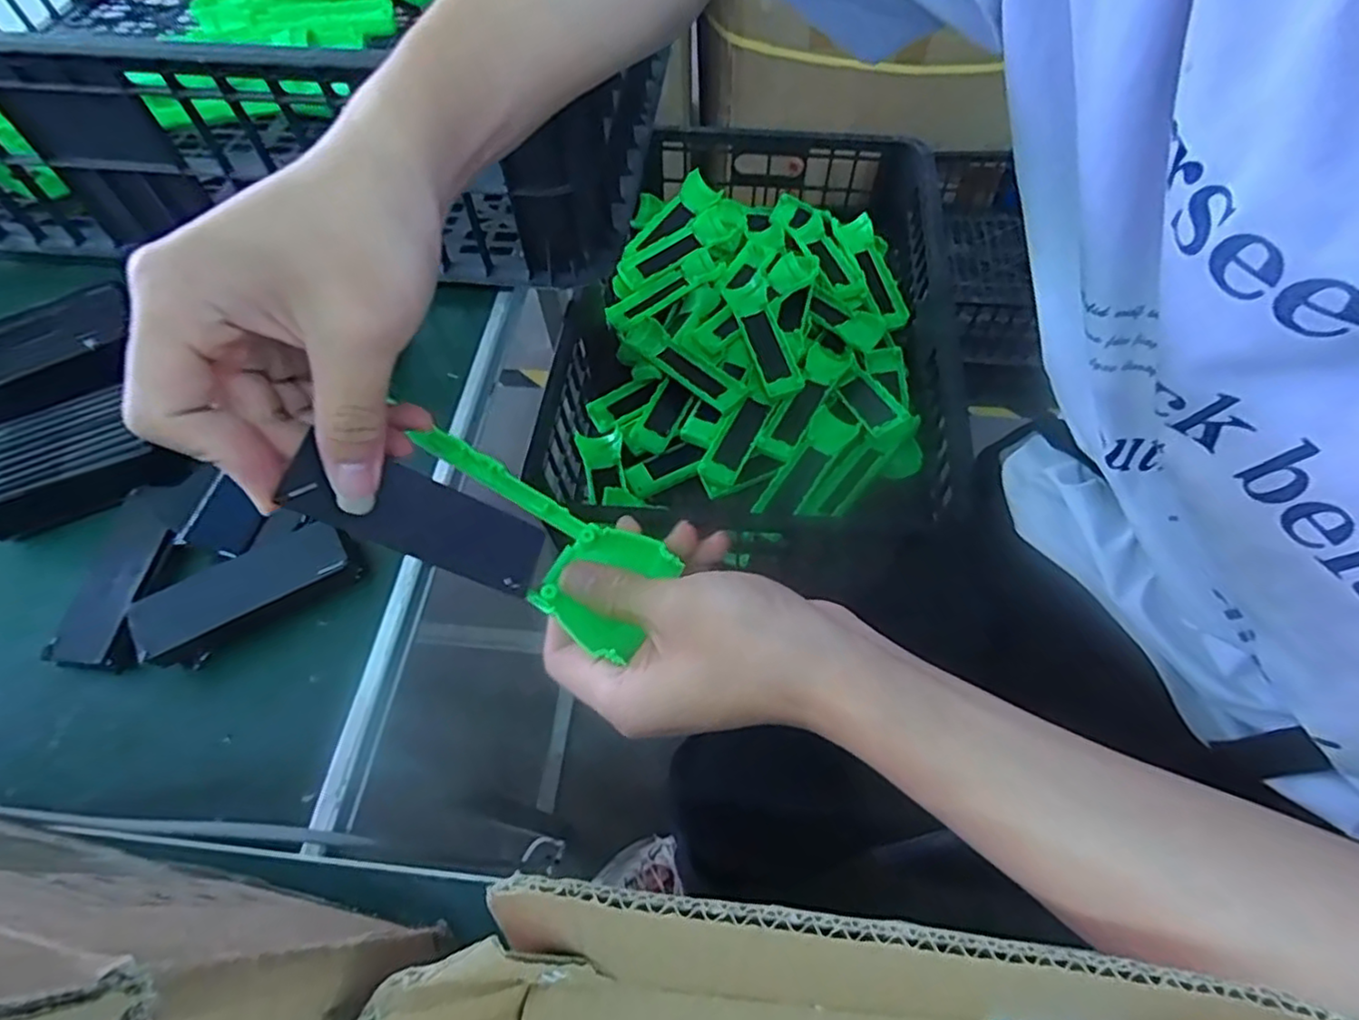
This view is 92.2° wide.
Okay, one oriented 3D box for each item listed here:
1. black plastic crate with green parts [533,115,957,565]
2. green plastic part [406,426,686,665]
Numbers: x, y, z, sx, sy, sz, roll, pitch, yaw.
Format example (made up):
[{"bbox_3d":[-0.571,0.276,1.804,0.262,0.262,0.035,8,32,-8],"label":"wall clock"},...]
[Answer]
[{"bbox_3d":[0.096,-0.207,0.758,0.396,0.131,0.611,9,61,7],"label":"black plastic crate with green parts"},{"bbox_3d":[-0.053,0.005,0.269,0.120,0.017,0.050,45,71,7],"label":"green plastic part"}]

